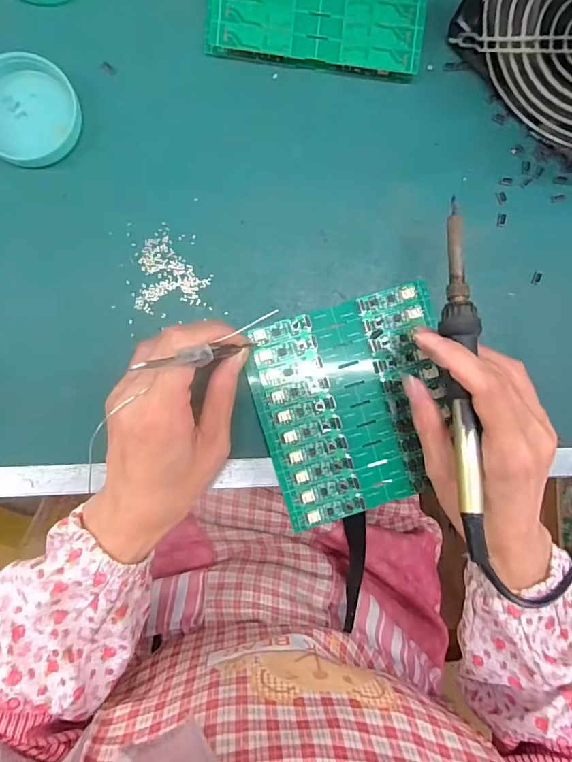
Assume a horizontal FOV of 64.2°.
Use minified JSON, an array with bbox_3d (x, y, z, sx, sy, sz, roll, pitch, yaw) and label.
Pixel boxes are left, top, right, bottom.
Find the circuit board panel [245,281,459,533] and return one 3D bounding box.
[{"bbox_3d":[0.049,0.017,0.309,0.128,0.005,0.137,-16,91,-3],"label":"circuit board panel"}]

